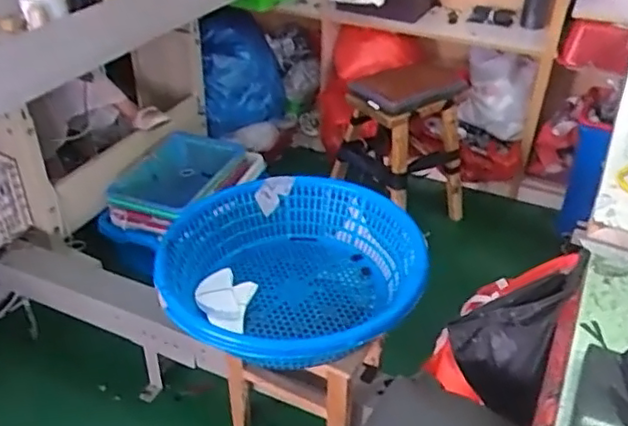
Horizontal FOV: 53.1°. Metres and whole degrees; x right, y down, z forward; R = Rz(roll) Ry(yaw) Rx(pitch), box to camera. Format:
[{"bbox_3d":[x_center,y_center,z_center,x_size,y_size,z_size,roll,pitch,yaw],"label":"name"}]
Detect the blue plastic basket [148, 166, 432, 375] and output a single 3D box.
[{"bbox_3d":[-0.053,0.127,1.297,0.505,0.156,0.512,1,36,-1],"label":"blue plastic basket"}]

